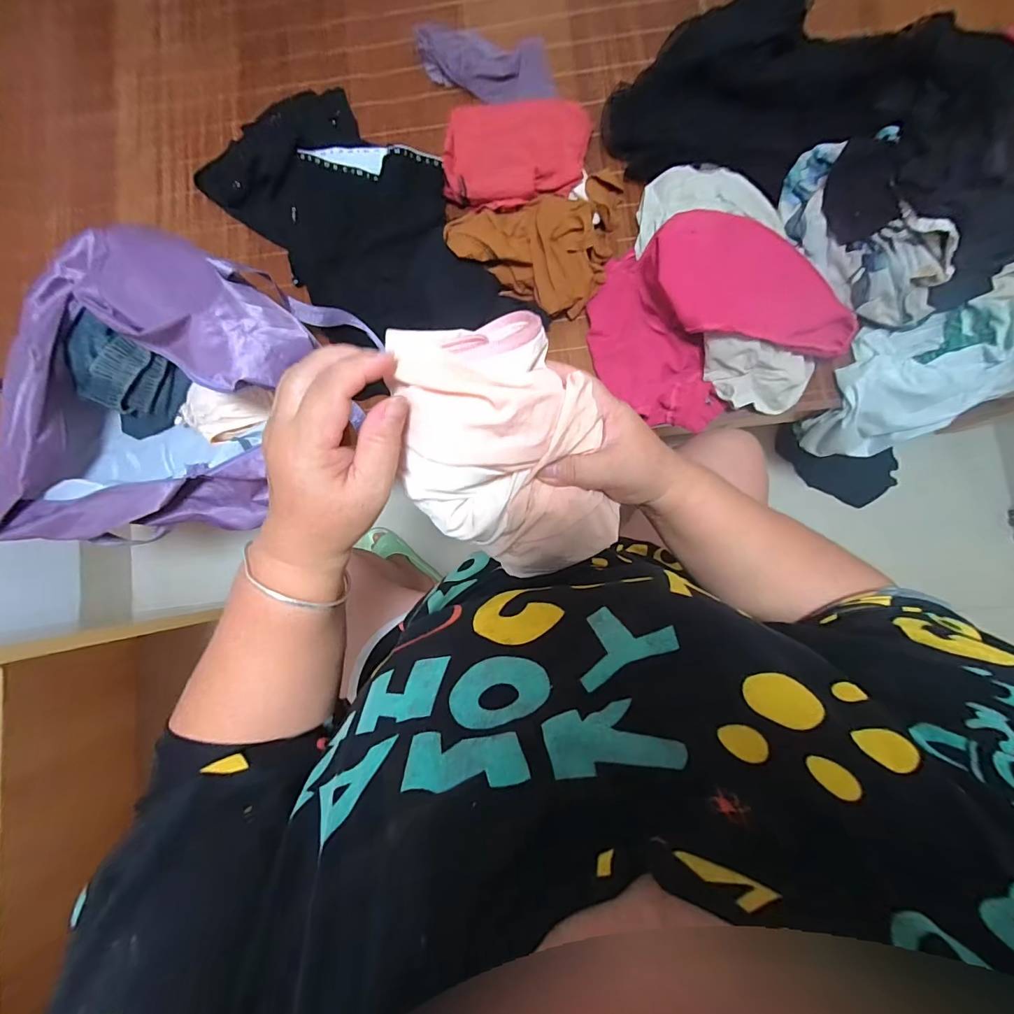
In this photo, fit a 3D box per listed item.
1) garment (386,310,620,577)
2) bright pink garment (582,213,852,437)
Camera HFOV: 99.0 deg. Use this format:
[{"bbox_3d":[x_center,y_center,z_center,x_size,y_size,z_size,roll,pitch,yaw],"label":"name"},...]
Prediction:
[{"bbox_3d":[0.001,-0.035,0.303,0.126,0.060,0.206,-30,128,18],"label":"garment"},{"bbox_3d":[0.298,-0.292,0.642,0.331,0.113,0.285,-23,83,0],"label":"bright pink garment"}]

